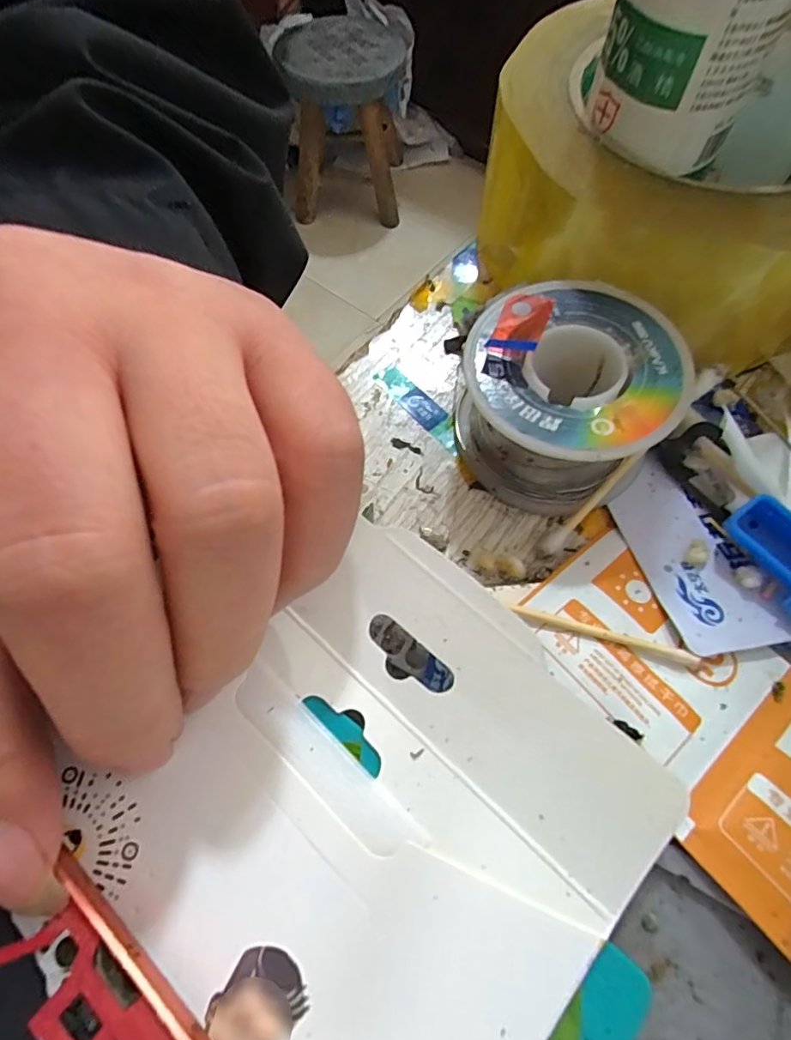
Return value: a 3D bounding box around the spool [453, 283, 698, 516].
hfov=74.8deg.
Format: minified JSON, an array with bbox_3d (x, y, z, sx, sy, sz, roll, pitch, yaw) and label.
[{"bbox_3d":[0.044,-0.034,0.140,0.052,0.031,0.051,0,65,-1],"label":"spool"}]

